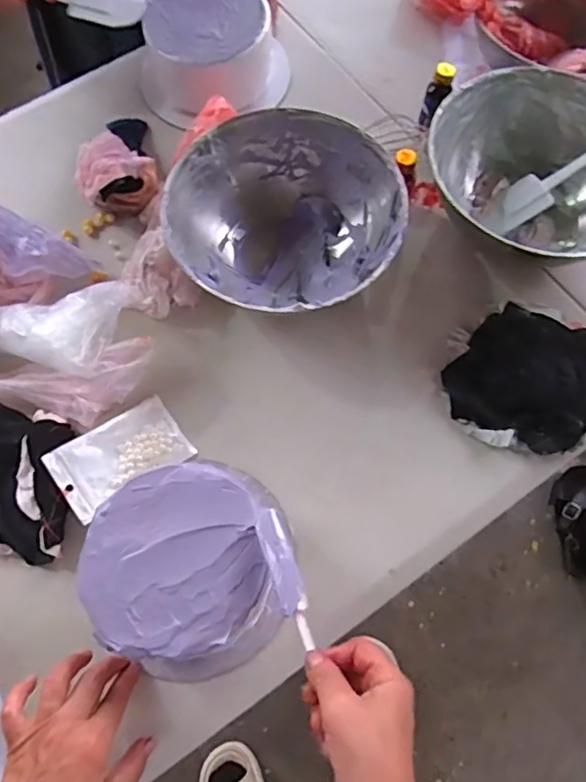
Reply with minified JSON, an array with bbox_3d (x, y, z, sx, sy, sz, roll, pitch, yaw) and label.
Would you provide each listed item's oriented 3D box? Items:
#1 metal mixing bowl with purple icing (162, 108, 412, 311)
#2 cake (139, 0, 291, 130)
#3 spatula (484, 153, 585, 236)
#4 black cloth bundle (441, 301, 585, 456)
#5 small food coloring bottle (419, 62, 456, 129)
[{"bbox_3d":[-0.001,-0.186,0.636,0.236,0.095,0.215,0,70,1],"label":"metal mixing bowl with purple icing"},{"bbox_3d":[-0.107,-0.439,0.754,0.194,0.086,0.172,-16,71,-5],"label":"cake"},{"bbox_3d":[0.312,-0.250,0.643,0.214,0.020,0.047,-34,72,15],"label":"spatula"},{"bbox_3d":[0.246,-0.017,0.605,0.139,0.026,0.150,30,74,11],"label":"black cloth bundle"},{"bbox_3d":[0.171,-0.349,0.690,0.028,0.070,0.023,38,48,13],"label":"small food coloring bottle"}]

